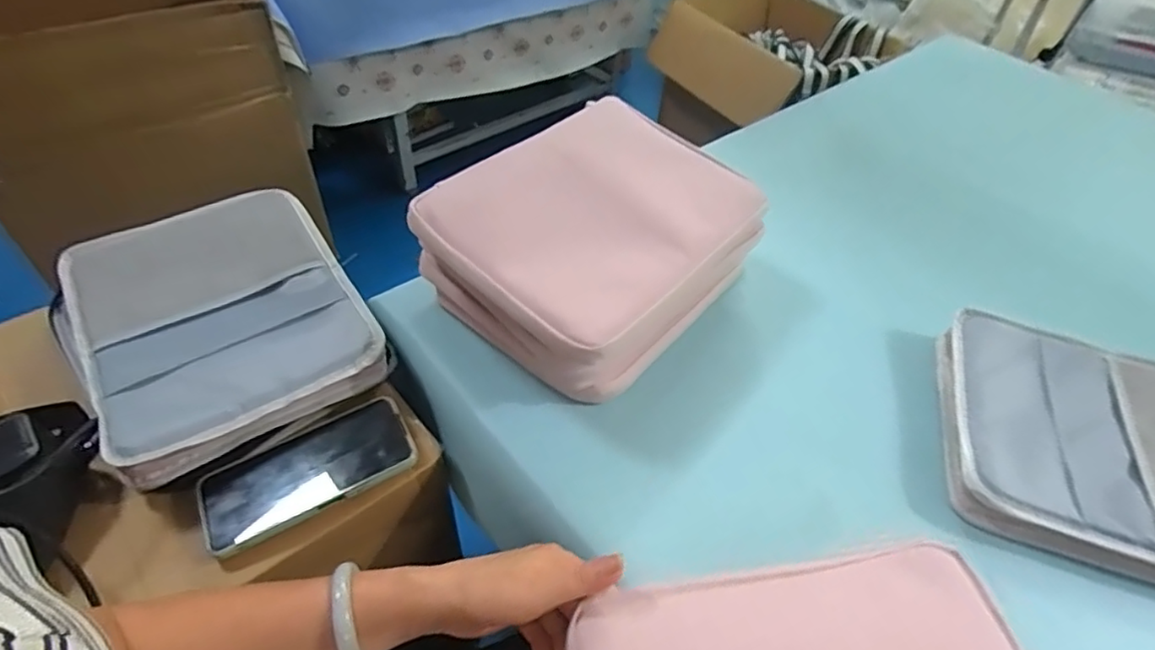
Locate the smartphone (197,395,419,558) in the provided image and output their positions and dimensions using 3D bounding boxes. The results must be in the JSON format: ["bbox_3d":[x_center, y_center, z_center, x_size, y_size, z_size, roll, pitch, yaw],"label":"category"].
[{"bbox_3d":[-0.217,0.116,0.490,0.159,0.015,0.082,-24,53,-24],"label":"smartphone"}]

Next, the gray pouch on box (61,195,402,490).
[{"bbox_3d":[-0.335,-0.012,0.565,0.226,0.046,0.277,-28,55,-27],"label":"gray pouch on box"}]

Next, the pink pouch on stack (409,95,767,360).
[{"bbox_3d":[0.017,-0.105,0.543,0.211,0.047,0.276,35,54,25],"label":"pink pouch on stack"}]

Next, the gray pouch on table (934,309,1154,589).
[{"bbox_3d":[0.458,0.105,0.512,0.285,0.047,0.225,15,48,10],"label":"gray pouch on table"}]

